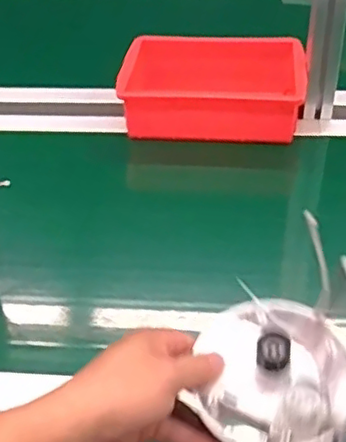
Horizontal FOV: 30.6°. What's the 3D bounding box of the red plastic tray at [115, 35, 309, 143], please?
[{"bbox_3d":[0.056,-0.184,0.889,0.244,0.081,0.168,2,42,7],"label":"red plastic tray"}]

